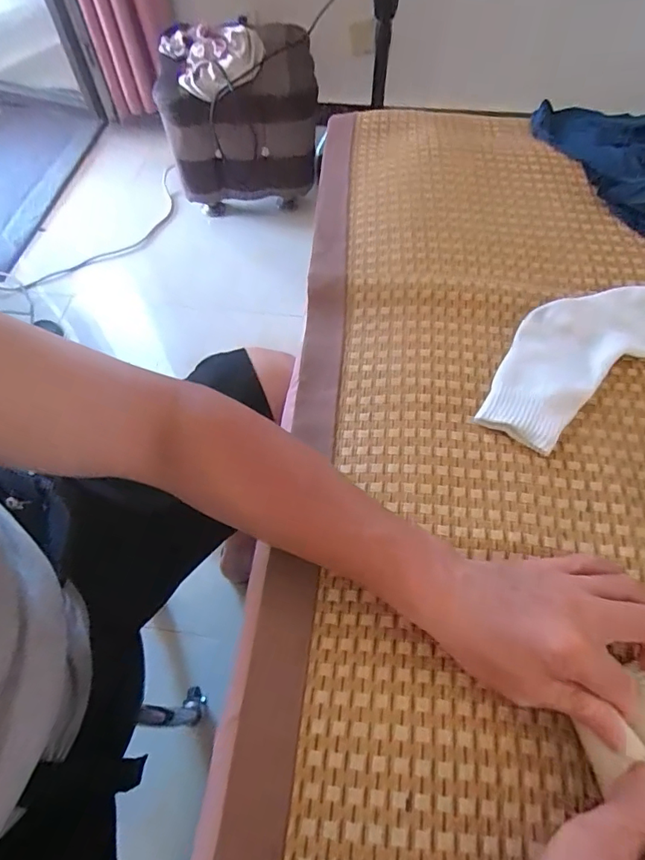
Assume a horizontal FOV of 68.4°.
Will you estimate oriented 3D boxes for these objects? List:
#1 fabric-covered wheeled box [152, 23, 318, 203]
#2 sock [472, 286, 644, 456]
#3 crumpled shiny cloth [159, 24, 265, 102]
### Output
[{"bbox_3d":[-0.223,-0.894,1.335,0.398,0.312,0.363,-5,60,-2],"label":"fabric-covered wheeled box"},{"bbox_3d":[0.257,-0.080,0.475,0.261,0.023,0.116,-32,65,-15],"label":"sock"},{"bbox_3d":[-0.274,-0.944,1.204,0.245,0.084,0.220,-12,61,-6],"label":"crumpled shiny cloth"}]

